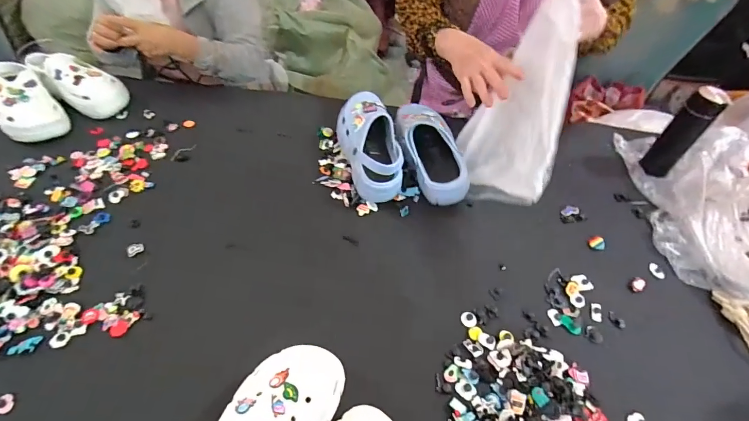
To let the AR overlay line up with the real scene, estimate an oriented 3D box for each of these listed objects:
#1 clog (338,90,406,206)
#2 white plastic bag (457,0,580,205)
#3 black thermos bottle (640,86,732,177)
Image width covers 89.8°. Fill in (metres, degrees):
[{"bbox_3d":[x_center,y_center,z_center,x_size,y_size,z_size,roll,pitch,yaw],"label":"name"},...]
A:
[{"bbox_3d":[-0.011,-0.134,0.760,0.095,0.083,0.229,-13,75,-13],"label":"clog"},{"bbox_3d":[0.246,-0.190,0.663,0.030,0.347,0.241,5,10,-21],"label":"white plastic bag"},{"bbox_3d":[0.650,-0.158,0.800,0.061,0.204,0.055,36,58,22],"label":"black thermos bottle"}]

